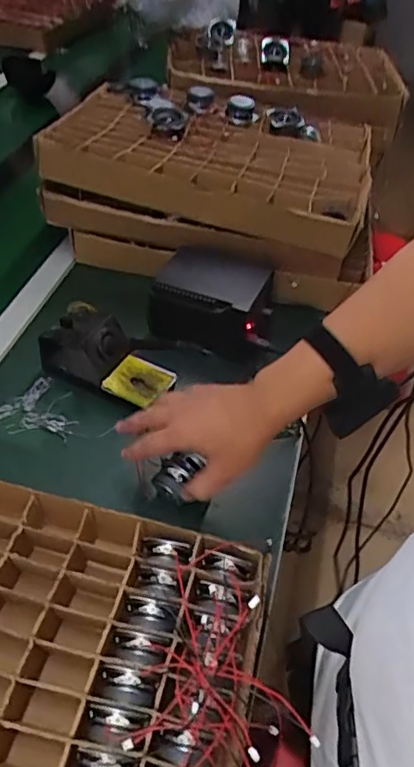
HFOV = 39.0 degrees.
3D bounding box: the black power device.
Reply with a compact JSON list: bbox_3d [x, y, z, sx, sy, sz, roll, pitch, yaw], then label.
[{"bbox_3d":[0.006,-0.107,0.806,0.158,0.078,0.154,9,47,2],"label":"black power device"}]

